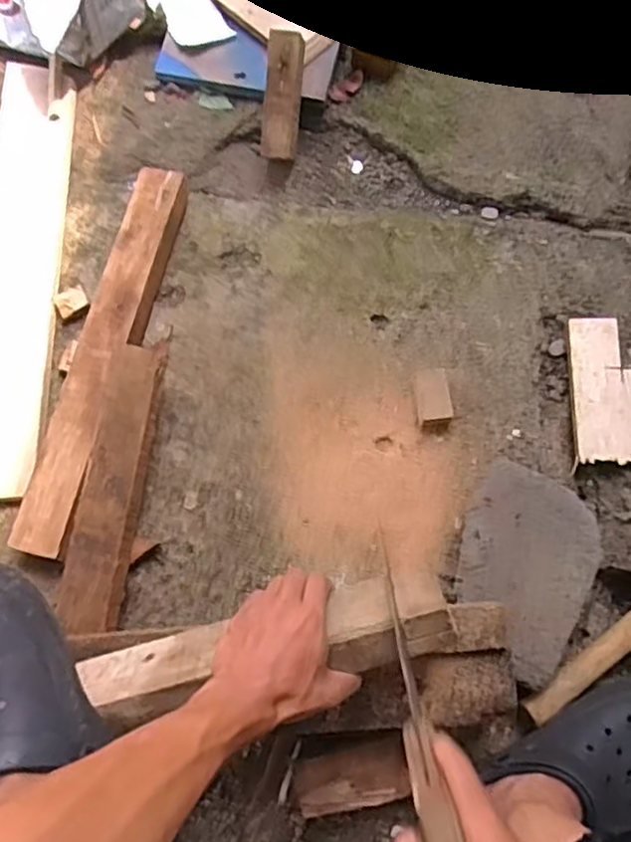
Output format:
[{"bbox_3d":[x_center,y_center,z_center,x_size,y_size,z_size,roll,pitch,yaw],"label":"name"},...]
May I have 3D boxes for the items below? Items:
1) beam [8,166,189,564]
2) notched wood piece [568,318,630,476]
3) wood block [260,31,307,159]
[{"bbox_3d":[-0.250,-0.084,0.811,0.072,0.051,0.498,10,71,6],"label":"beam"},{"bbox_3d":[0.351,-0.037,0.785,0.101,0.017,0.178,3,73,4],"label":"notched wood piece"},{"bbox_3d":[-0.044,-0.432,0.900,0.049,0.028,0.152,8,108,6],"label":"wood block"}]

